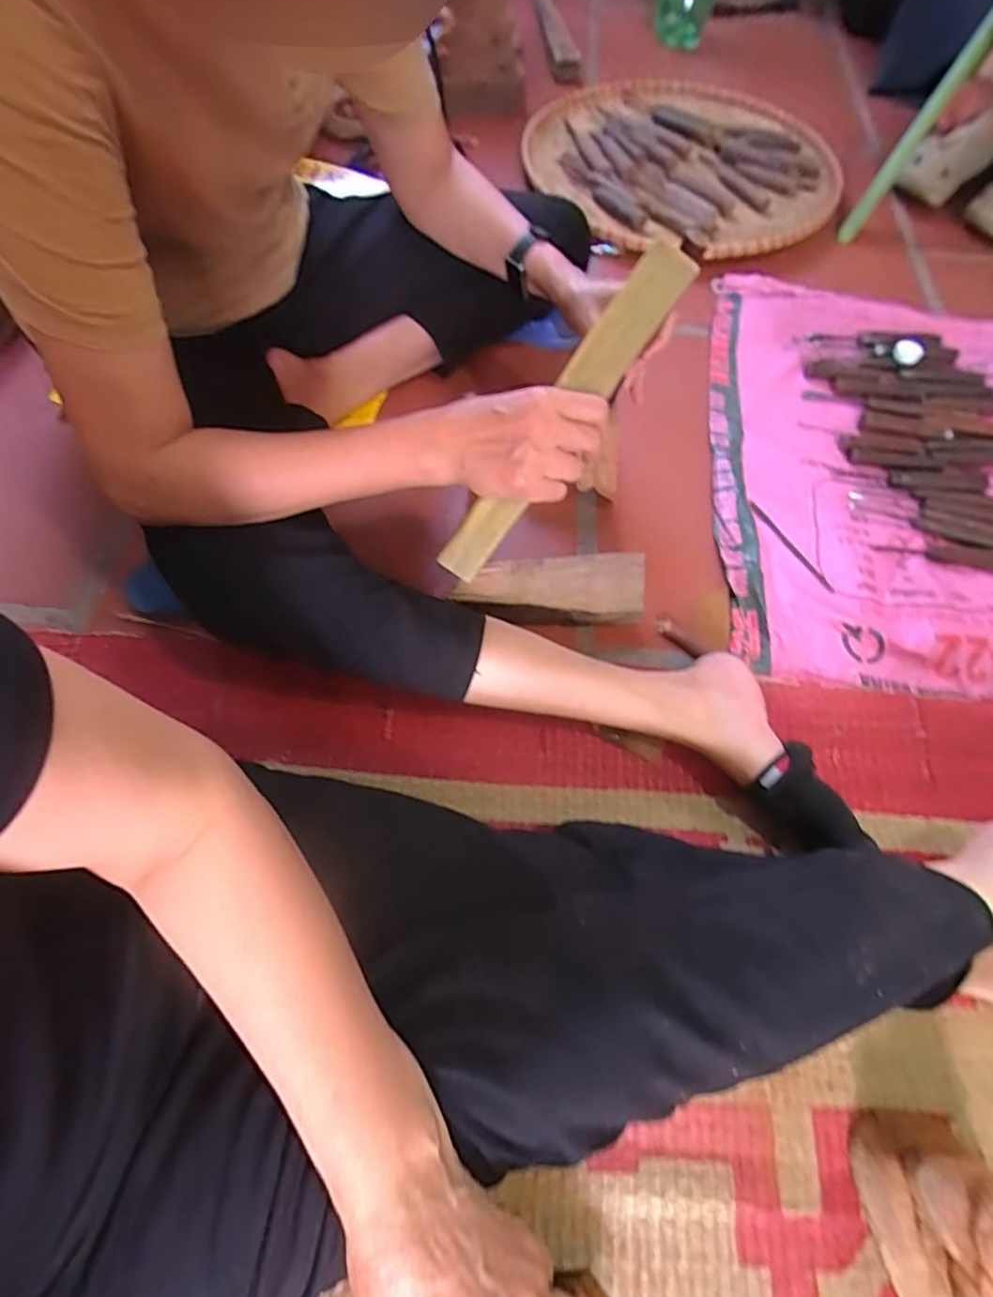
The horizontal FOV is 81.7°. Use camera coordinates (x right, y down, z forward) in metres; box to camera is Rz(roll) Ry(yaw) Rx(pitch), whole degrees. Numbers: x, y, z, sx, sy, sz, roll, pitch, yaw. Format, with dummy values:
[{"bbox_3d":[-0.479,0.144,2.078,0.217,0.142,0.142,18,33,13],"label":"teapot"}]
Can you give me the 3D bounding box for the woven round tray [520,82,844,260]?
[{"bbox_3d":[0.316,-0.793,0.938,0.480,0.027,0.480,1,66,-1],"label":"woven round tray"}]

